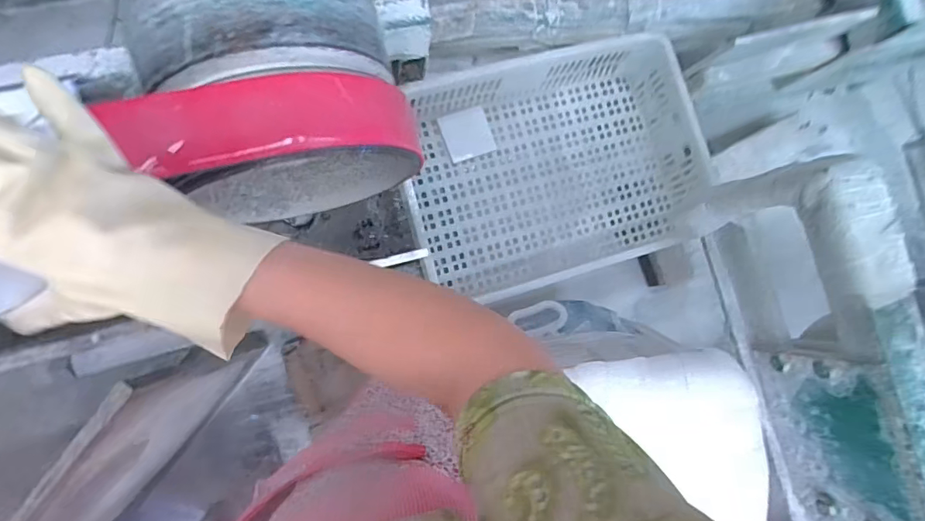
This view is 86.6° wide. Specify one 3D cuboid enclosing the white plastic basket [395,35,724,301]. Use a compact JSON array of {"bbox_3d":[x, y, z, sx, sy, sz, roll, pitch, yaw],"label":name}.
[{"bbox_3d":[0.185,-0.193,0.992,0.565,0.126,0.424,-17,88,-10],"label":"white plastic basket"}]

